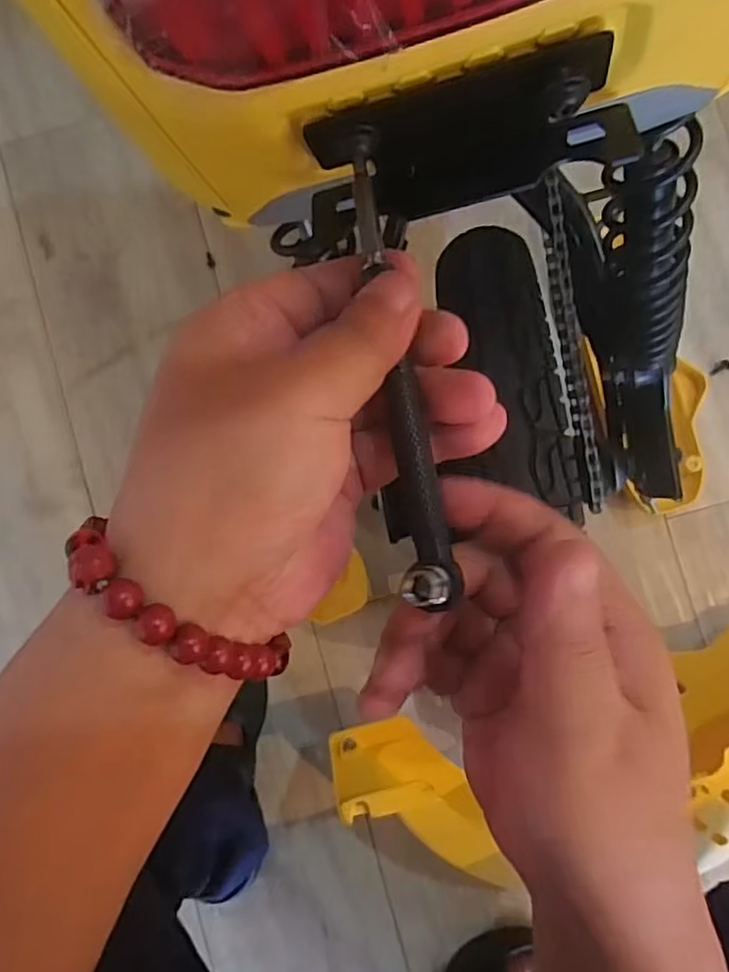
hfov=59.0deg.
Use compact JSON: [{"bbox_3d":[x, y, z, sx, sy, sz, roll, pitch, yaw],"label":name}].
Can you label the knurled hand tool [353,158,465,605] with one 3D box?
[{"bbox_3d":[0.009,-0.037,0.206,0.015,0.021,0.148,-9,80,0],"label":"knurled hand tool"}]

